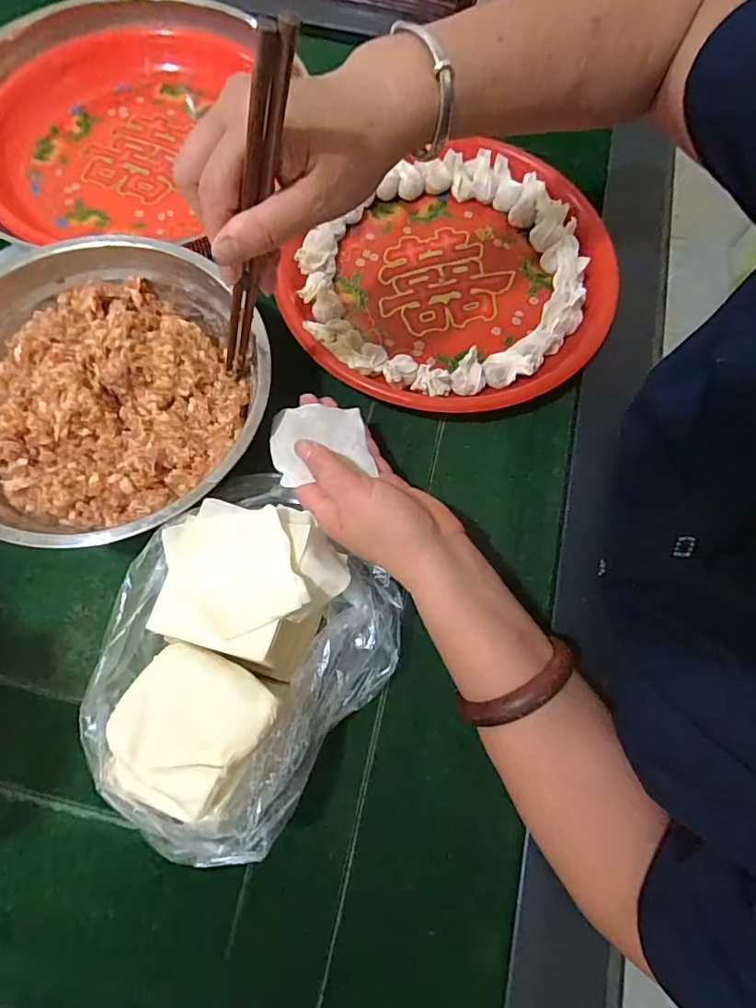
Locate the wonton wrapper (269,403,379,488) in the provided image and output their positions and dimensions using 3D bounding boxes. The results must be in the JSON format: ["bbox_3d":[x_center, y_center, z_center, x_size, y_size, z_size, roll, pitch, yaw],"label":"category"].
[{"bbox_3d":[-0.040,-0.043,0.361,0.069,0.008,0.061,-6,62,-23],"label":"wonton wrapper"}]

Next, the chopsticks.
[{"bbox_3d":[-0.072,-0.140,0.290,0.014,0.225,0.012,0,70,-20],"label":"chopsticks"}]

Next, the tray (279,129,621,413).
[{"bbox_3d":[0.066,-0.195,0.450,0.254,0.034,0.277,43,76,12],"label":"tray"}]

